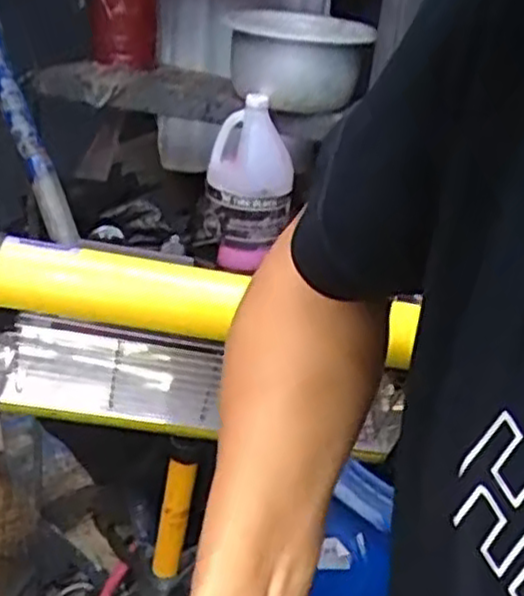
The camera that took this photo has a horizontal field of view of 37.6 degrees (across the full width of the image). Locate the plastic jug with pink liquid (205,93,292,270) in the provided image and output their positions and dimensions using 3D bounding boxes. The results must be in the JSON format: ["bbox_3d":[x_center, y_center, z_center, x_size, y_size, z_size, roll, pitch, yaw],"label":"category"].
[{"bbox_3d":[-0.019,-0.193,1.313,0.144,0.258,0.115,6,24,-2],"label":"plastic jug with pink liquid"}]

